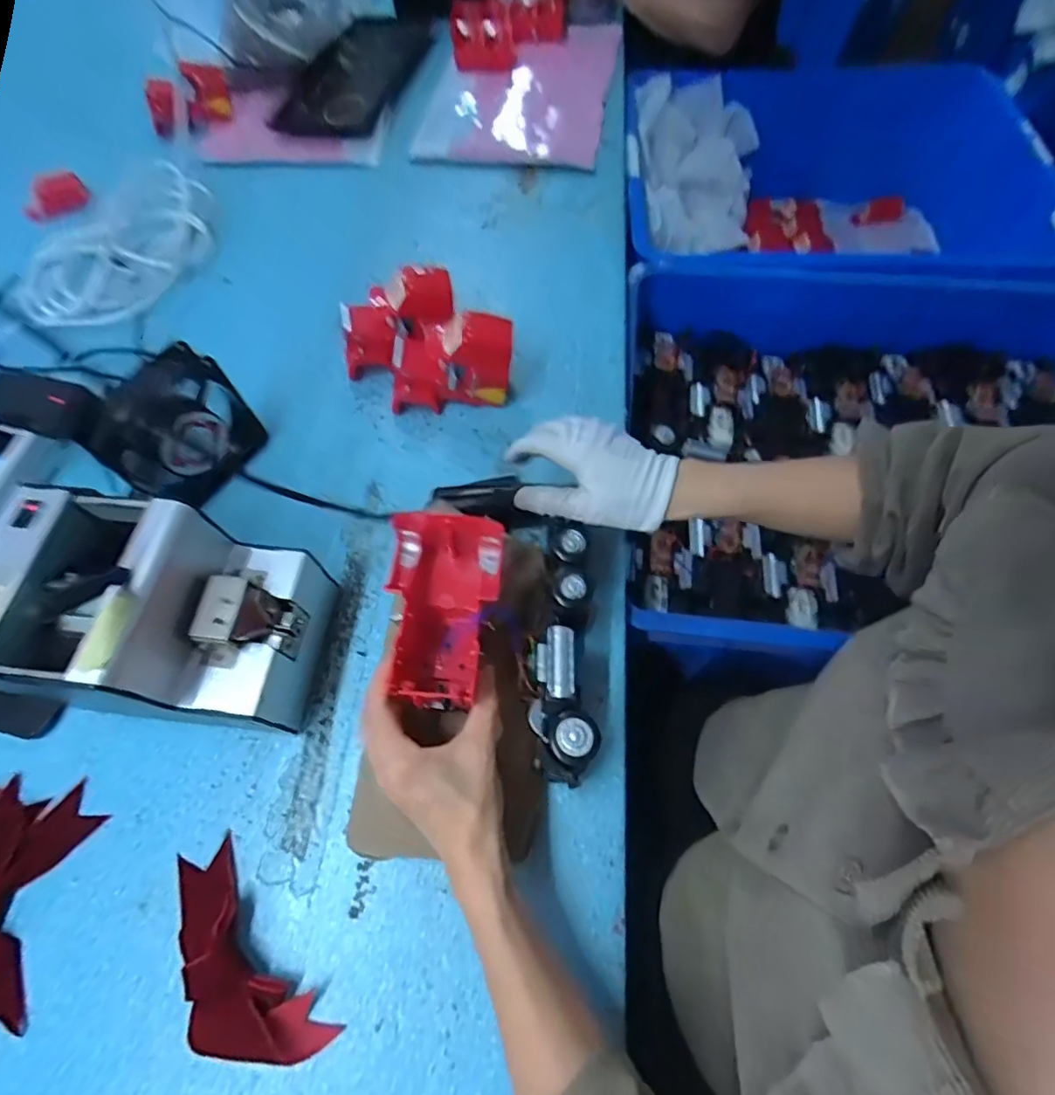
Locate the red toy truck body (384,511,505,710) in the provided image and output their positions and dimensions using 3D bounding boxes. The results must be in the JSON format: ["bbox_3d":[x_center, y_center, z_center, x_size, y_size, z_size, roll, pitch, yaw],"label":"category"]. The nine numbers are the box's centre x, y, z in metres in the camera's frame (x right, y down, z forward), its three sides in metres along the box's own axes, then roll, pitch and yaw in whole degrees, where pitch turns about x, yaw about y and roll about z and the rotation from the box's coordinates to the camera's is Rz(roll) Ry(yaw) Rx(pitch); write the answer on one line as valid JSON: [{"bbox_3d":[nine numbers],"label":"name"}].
[{"bbox_3d":[-0.057,0.042,0.373,0.071,0.065,0.126,5,88,4],"label":"red toy truck body"}]

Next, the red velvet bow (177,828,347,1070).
[{"bbox_3d":[-0.195,0.273,0.357,0.060,0.028,0.150,-38,69,-16],"label":"red velvet bow"}]

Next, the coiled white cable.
[{"bbox_3d":[-0.498,-0.370,0.667,0.138,0.040,0.251,30,68,15],"label":"coiled white cable"}]

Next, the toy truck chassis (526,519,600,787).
[{"bbox_3d":[0.025,0.081,0.418,0.046,0.076,0.184,2,64,2],"label":"toy truck chassis"}]

